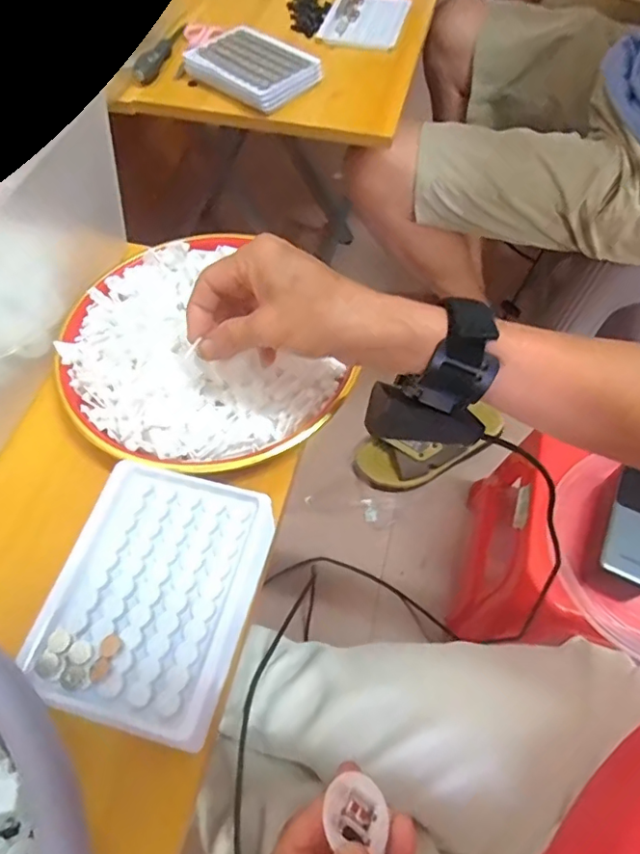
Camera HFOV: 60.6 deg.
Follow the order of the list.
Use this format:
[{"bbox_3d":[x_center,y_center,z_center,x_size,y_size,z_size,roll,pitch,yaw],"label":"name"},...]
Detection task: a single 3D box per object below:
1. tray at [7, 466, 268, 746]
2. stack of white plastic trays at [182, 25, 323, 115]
[{"bbox_3d":[-0.090,0.086,0.300,0.103,0.015,0.136,12,60,7],"label":"tray"},{"bbox_3d":[-0.077,-0.406,0.619,0.134,0.026,0.098,32,64,17],"label":"stack of white plastic trays"}]

